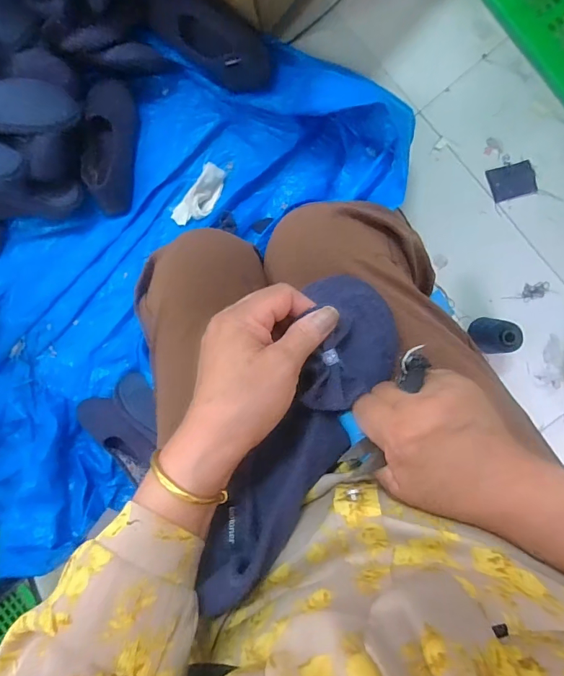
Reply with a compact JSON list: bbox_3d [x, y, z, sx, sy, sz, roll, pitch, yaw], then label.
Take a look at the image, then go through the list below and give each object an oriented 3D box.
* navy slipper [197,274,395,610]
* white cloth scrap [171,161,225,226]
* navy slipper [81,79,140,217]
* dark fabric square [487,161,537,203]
[{"bbox_3d":[0.011,0.062,0.285,0.076,0.051,0.233,28,78,4],"label":"navy slipper"},{"bbox_3d":[-0.157,-0.269,0.786,0.059,0.037,0.127,41,94,4],"label":"white cloth scrap"},{"bbox_3d":[-0.327,-0.363,0.786,0.082,0.069,0.243,0,90,5],"label":"navy slipper"},{"bbox_3d":[0.423,-0.288,0.757,0.081,0.005,0.062,-13,87,7],"label":"dark fabric square"}]

